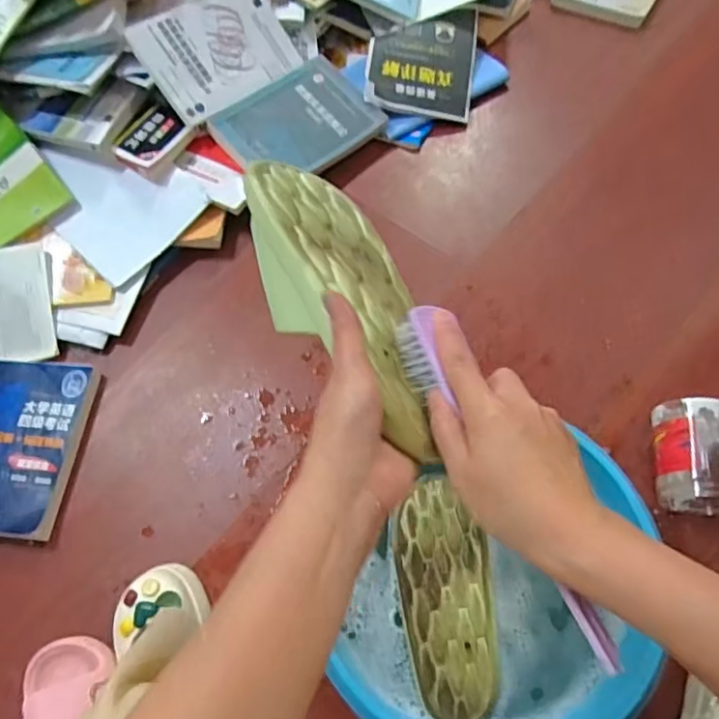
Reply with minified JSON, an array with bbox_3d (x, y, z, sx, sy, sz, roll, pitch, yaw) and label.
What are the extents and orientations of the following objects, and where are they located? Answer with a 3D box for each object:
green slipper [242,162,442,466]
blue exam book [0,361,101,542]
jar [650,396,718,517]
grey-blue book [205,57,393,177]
[{"bbox_3d":[-0.017,-0.032,0.436,0.114,0.067,0.252,-5,61,-43],"label":"green slipper"},{"bbox_3d":[-0.498,0.120,0.854,0.188,0.028,0.247,4,65,7],"label":"blue exam book"},{"bbox_3d":[0.413,0.120,0.740,0.092,0.105,0.129,5,65,8],"label":"jar"},{"bbox_3d":[-0.104,-0.406,1.017,0.251,0.026,0.183,-38,81,-20],"label":"grey-blue book"}]

